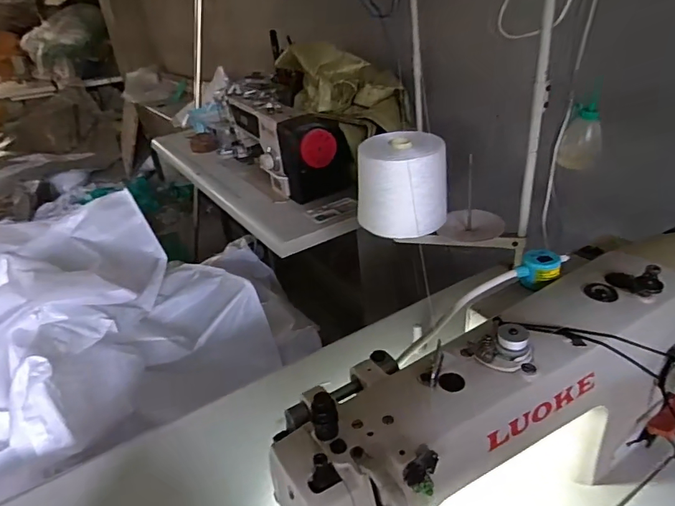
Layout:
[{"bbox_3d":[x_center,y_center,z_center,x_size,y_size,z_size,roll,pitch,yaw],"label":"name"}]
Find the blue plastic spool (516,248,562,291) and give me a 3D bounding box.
[{"bbox_3d":[0.224,0.018,0.521,0.042,0.035,0.034,10,33,25],"label":"blue plastic spool"}]

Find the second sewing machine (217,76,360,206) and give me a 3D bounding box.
[{"bbox_3d":[-0.198,-0.344,1.431,0.161,0.223,0.645,-19,33,-22],"label":"second sewing machine"}]

